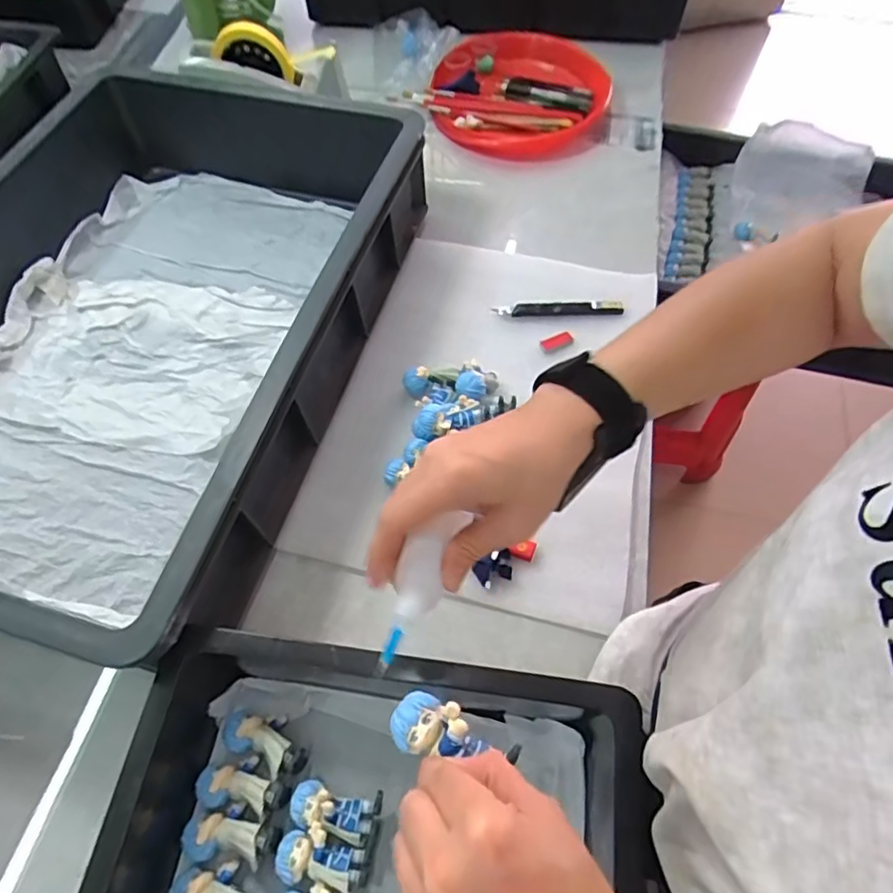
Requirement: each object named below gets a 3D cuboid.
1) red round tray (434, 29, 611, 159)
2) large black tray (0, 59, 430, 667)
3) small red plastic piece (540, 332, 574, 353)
[{"bbox_3d":[0.094,-0.506,0.819,0.255,0.065,0.258,0,61,0],"label":"red round tray"},{"bbox_3d":[-0.297,-0.129,0.564,0.402,0.114,0.581,15,62,8],"label":"large black tray"},{"bbox_3d":[0.118,-0.112,0.619,0.036,0.004,0.014,-23,63,-13],"label":"small red plastic piece"}]

